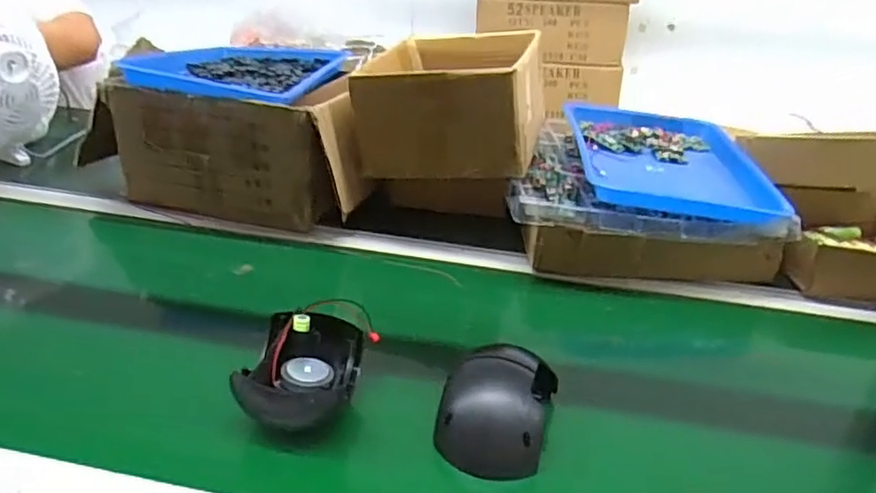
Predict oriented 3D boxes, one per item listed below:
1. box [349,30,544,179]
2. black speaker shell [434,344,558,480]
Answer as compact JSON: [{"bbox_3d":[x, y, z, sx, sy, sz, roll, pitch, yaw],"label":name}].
[{"bbox_3d":[0.028,-0.222,0.937,0.243,0.148,0.326,7,28,7],"label":"box"},{"bbox_3d":[0.050,0.131,0.533,0.089,0.057,0.109,11,29,14],"label":"black speaker shell"}]

